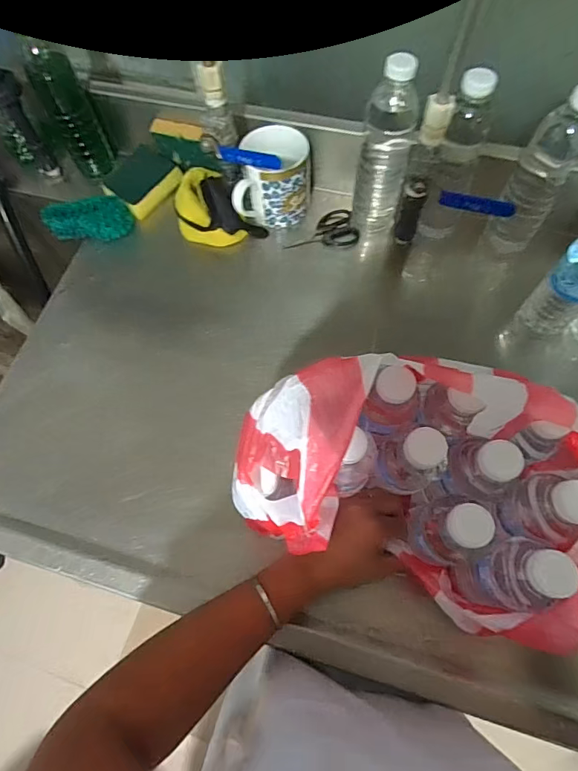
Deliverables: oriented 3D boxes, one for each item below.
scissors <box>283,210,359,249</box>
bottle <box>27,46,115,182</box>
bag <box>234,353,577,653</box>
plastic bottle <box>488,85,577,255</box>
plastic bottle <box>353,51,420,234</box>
[{"bbox_3d":[0.046,-0.223,0.636,0.102,0.016,0.047,-5,78,8],"label":"scissors"},{"bbox_3d":[-0.312,-0.388,0.638,0.065,0.173,0.036,-19,67,-6],"label":"bottle"},{"bbox_3d":[0.104,0.086,0.372,0.282,0.160,0.163,21,68,-7],"label":"bag"},{"bbox_3d":[0.294,-0.246,0.517,0.056,0.192,0.055,29,70,13],"label":"plastic bottle"},{"bbox_3d":[0.125,-0.285,0.559,0.067,0.221,0.078,13,68,7],"label":"plastic bottle"}]

